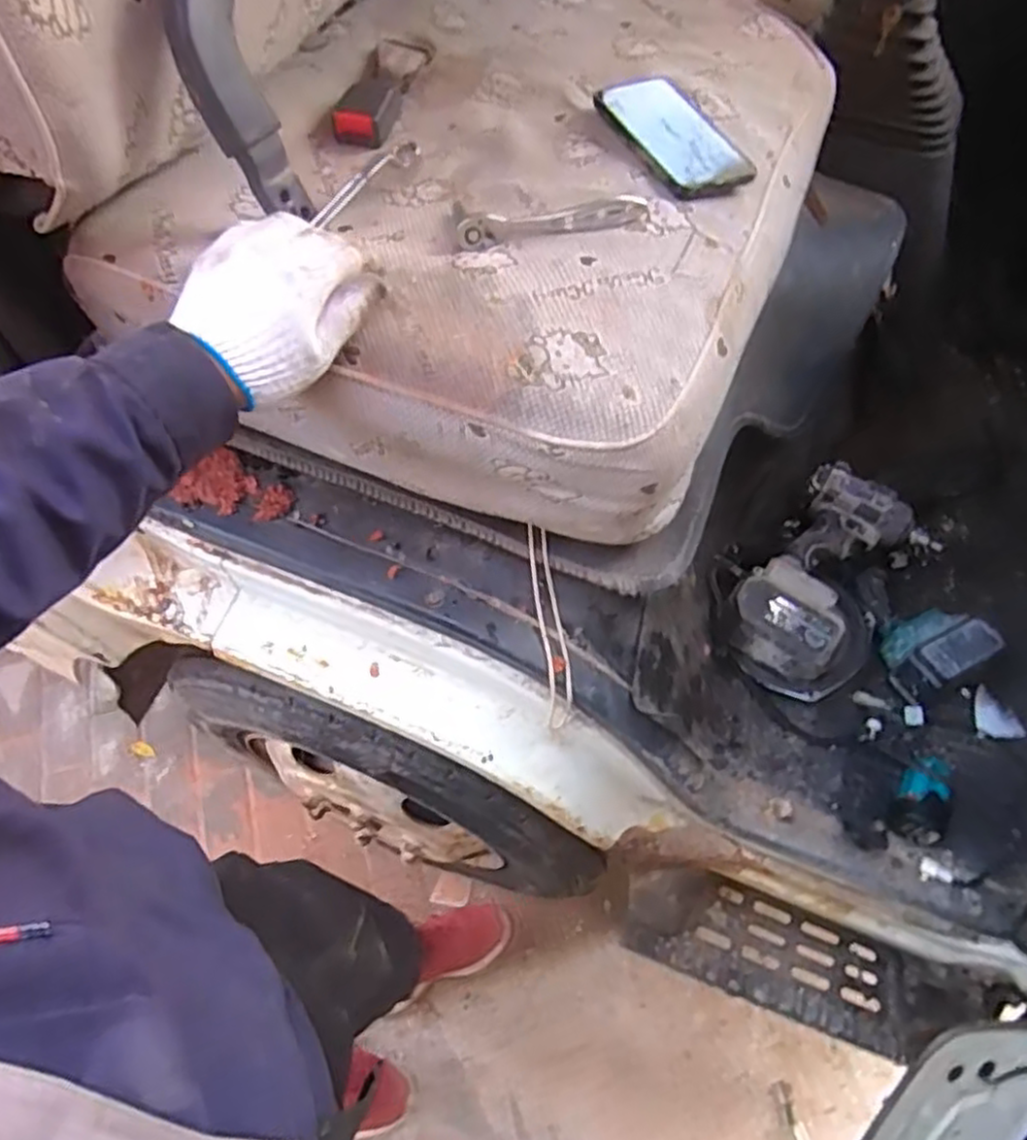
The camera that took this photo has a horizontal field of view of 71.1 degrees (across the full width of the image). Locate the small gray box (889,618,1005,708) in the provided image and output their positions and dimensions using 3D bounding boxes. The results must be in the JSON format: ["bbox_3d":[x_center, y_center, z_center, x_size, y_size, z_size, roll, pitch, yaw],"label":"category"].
[{"bbox_3d":[0.489,0.102,0.816,0.109,0.068,0.046,-26,65,-17],"label":"small gray box"}]

